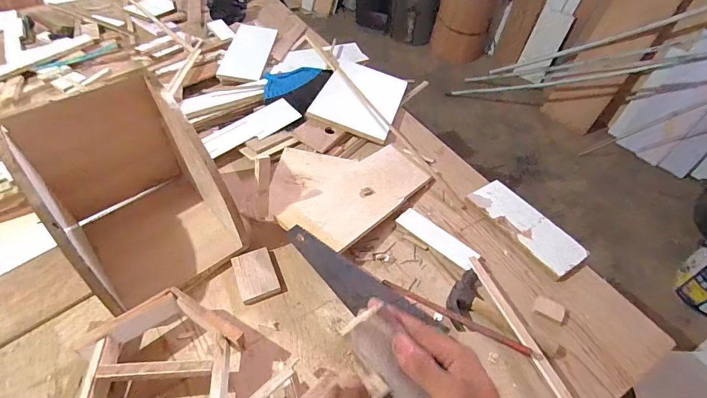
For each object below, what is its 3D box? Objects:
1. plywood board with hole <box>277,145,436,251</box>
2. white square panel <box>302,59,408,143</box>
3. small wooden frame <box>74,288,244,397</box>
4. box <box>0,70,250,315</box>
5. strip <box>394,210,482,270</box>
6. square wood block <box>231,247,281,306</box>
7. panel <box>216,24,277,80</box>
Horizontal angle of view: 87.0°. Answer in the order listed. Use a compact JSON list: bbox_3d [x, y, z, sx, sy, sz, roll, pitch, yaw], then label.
[{"bbox_3d":[0.022,-0.013,0.933,0.170,0.021,0.407,38,55,25],"label":"plywood board with hole"},{"bbox_3d":[0.021,-0.326,1.213,0.254,0.021,0.359,18,49,5],"label":"white square panel"},{"bbox_3d":[-0.315,0.329,0.616,0.252,0.099,0.343,-4,50,-5],"label":"small wooden frame"},{"bbox_3d":[-0.461,-0.028,0.778,0.289,0.315,0.380,-33,58,-26],"label":"box"},{"bbox_3d":[0.199,0.090,0.882,0.203,0.010,0.056,34,62,30],"label":"strip"},{"bbox_3d":[-0.213,0.166,0.813,0.081,0.011,0.119,-18,53,-17],"label":"square wood block"},{"bbox_3d":[-0.390,-0.547,1.381,0.159,0.015,0.297,4,58,1],"label":"panel"}]

